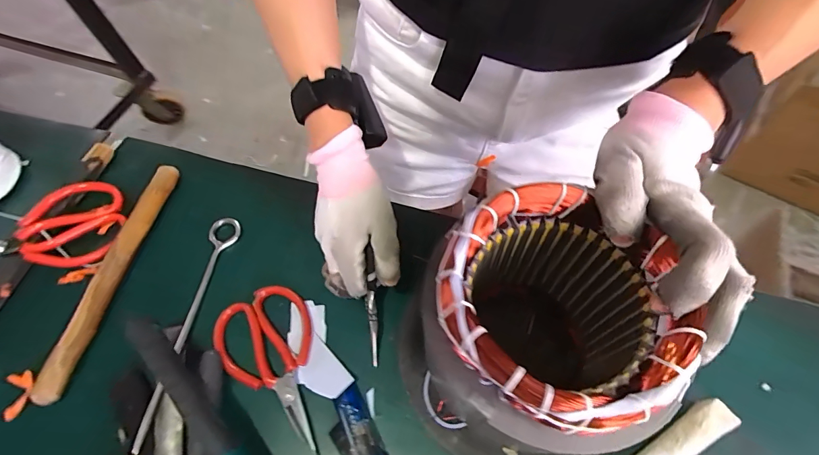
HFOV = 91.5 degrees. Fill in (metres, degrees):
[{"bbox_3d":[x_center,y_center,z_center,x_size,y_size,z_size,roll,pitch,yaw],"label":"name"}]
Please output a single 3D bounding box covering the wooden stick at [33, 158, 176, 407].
[{"bbox_3d":[-0.296,0.040,0.398,0.024,0.026,0.247,7,62,6],"label":"wooden stick"}]

